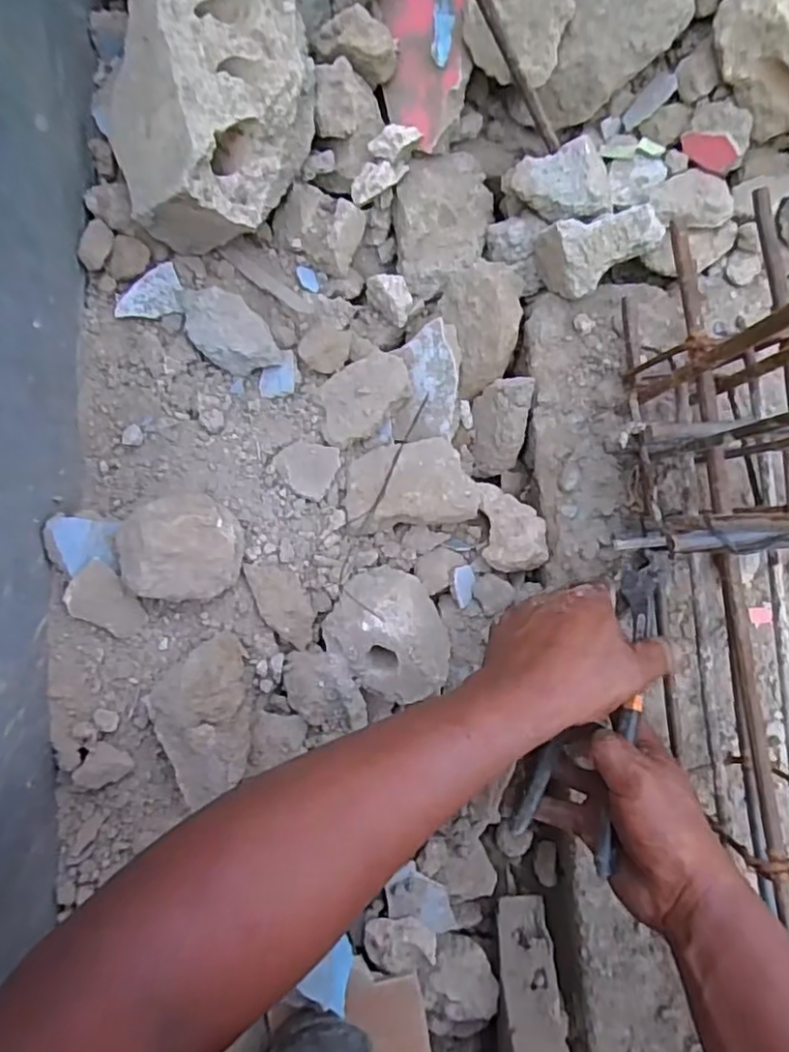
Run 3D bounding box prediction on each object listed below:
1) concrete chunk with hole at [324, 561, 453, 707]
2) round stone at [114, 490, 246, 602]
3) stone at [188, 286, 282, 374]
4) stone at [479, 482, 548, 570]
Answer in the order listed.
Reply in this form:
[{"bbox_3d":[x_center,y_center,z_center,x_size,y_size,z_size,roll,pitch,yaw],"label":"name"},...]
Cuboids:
[{"bbox_3d":[-0.001,0.083,0.492,0.098,0.083,0.078,44,91,1],"label":"concrete chunk with hole"},{"bbox_3d":[-0.151,0.014,0.440,0.075,0.053,0.073,0,90,2],"label":"round stone"},{"bbox_3d":[-0.135,-0.158,0.515,0.085,0.024,0.052,45,91,1],"label":"stone"},{"bbox_3d":[0.100,0.001,0.527,0.052,0.027,0.071,-2,90,2],"label":"stone"}]

